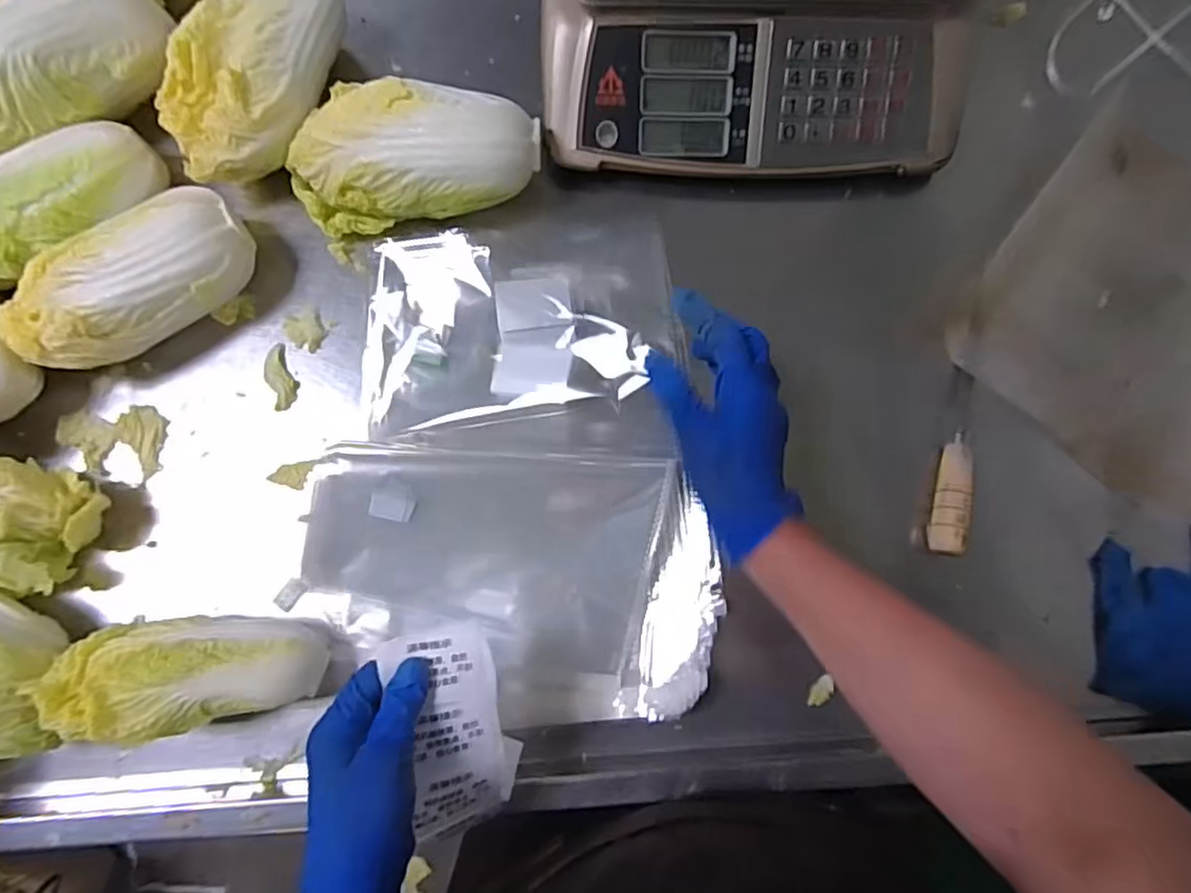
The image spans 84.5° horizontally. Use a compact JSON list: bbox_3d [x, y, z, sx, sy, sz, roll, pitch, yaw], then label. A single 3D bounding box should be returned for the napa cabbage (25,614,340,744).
[{"bbox_3d":[-0.276,0.156,0.445,0.174,0.063,0.074,-3,80,-18],"label":"napa cabbage"}]

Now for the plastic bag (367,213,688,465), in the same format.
[{"bbox_3d":[-0.062,-0.097,0.523,0.247,0.051,0.202,2,80,-1],"label":"plastic bag"}]

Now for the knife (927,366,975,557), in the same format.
[{"bbox_3d":[0.287,0.011,0.521,0.023,0.029,0.151,12,80,1],"label":"knife"}]

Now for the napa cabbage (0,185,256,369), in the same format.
[{"bbox_3d":[-0.352,-0.126,0.503,0.176,0.065,0.092,-37,83,-7],"label":"napa cabbage"}]

